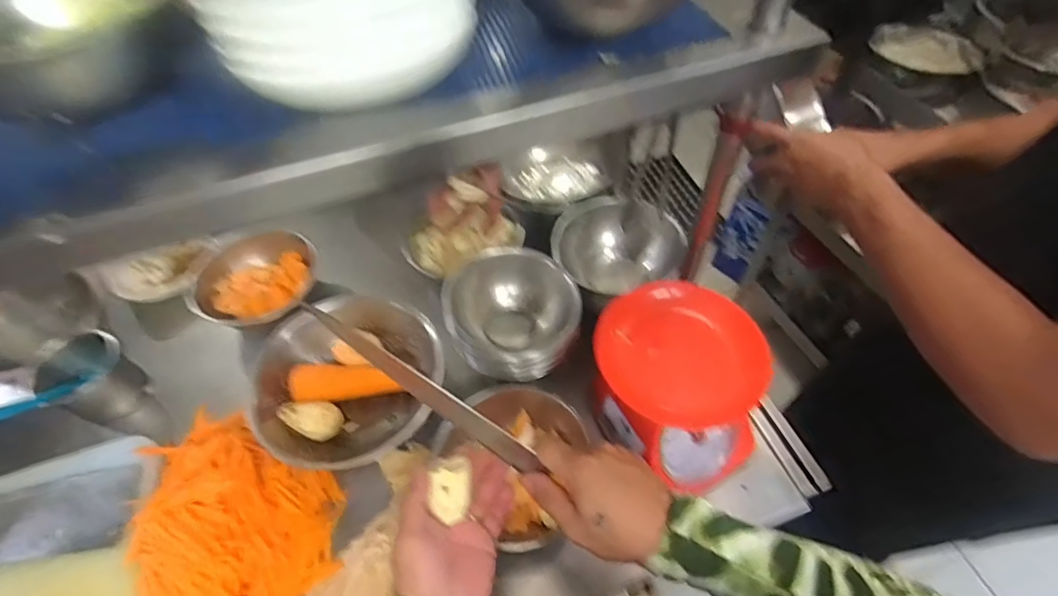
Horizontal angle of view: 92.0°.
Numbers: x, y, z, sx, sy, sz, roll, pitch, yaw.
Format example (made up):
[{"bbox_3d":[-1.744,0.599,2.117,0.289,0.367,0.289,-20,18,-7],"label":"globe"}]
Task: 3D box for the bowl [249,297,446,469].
[{"bbox_3d":[-0.228,0.099,0.643,0.218,0.100,0.194,-35,61,-21],"label":"bowl"}]

